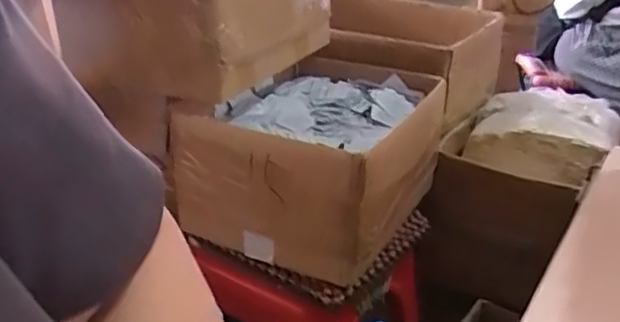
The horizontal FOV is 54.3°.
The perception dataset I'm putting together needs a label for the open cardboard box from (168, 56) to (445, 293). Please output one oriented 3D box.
[{"bbox_3d":[0.022,-0.029,0.920,0.300,0.201,0.371,13,29,25],"label":"open cardboard box"}]

